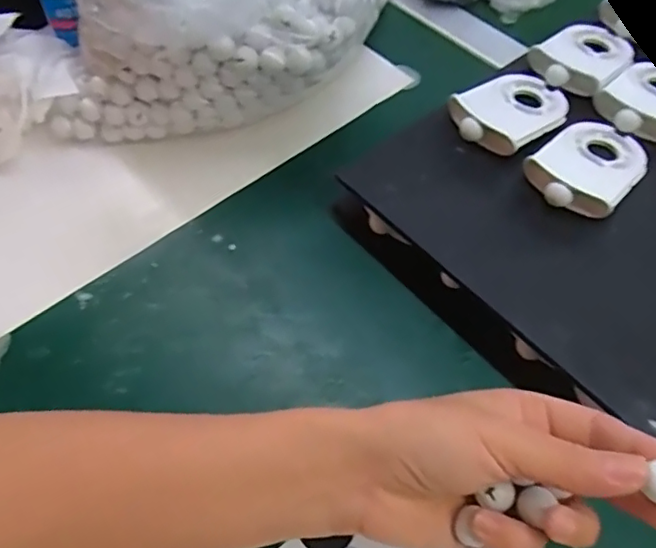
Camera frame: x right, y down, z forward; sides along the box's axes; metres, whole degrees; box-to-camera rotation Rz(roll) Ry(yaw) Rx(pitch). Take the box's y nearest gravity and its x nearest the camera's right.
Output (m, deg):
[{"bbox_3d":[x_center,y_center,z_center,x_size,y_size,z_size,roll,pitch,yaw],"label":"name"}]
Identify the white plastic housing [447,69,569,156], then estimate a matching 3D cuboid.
[{"bbox_3d":[0.128,-0.115,0.402,0.089,0.015,0.059,-37,64,-22],"label":"white plastic housing"}]

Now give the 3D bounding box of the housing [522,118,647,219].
[{"bbox_3d":[0.169,-0.073,0.374,0.058,0.016,0.092,38,64,22],"label":"housing"}]

